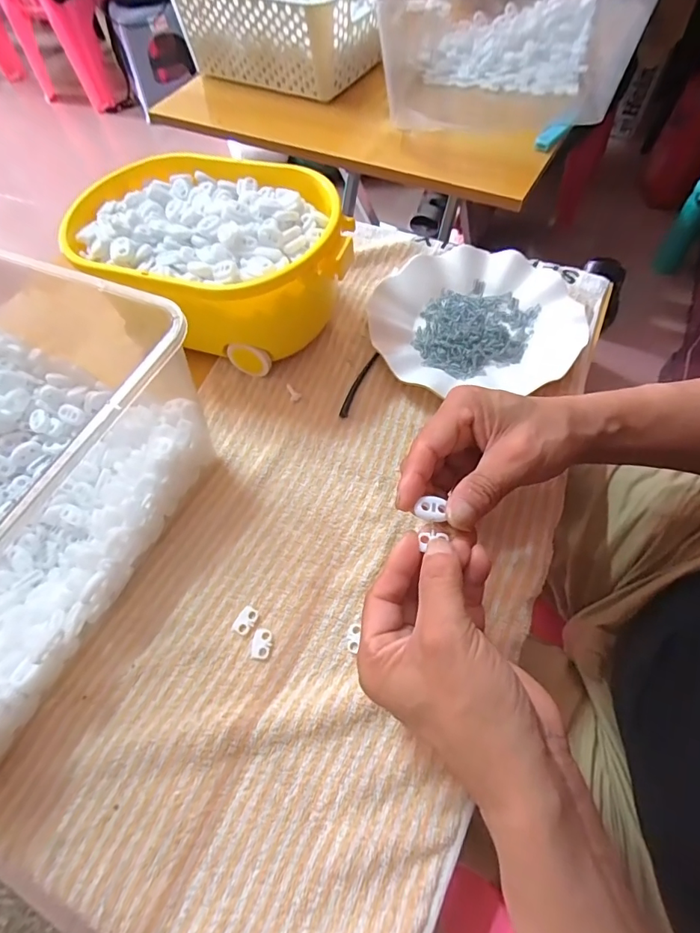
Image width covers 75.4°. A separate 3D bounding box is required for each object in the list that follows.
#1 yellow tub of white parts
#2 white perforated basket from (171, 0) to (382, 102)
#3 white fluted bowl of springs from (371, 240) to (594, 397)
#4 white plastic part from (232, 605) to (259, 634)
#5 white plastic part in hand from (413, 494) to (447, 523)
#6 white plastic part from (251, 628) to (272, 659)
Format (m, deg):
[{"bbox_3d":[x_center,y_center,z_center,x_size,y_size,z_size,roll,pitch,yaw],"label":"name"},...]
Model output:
[{"bbox_3d":[-0.114,-0.177,0.412,0.251,0.102,0.181,26,66,18],"label":"yellow tub of white parts"},{"bbox_3d":[-0.100,-0.682,0.691,0.308,0.115,0.197,29,67,19],"label":"white perforated basket"},{"bbox_3d":[0.112,-0.139,0.420,0.181,0.027,0.156,-7,60,1],"label":"white fluted bowl of springs"},{"bbox_3d":[-0.072,0.106,0.312,0.013,0.004,0.019,21,64,16],"label":"white plastic part"},{"bbox_3d":[0.049,0.026,0.273,0.018,0.005,0.014,10,62,10],"label":"white plastic part in hand"},{"bbox_3d":[-0.060,0.118,0.304,0.013,0.004,0.019,0,61,5],"label":"white plastic part"}]

